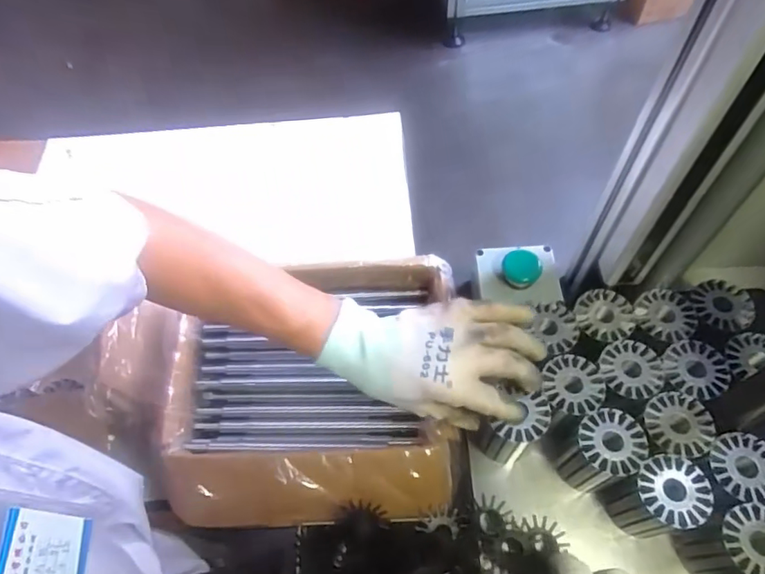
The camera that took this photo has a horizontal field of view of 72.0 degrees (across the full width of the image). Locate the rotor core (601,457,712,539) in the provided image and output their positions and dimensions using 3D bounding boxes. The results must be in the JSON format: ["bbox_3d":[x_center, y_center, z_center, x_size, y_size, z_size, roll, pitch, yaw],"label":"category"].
[{"bbox_3d":[0.221,0.173,0.428,0.055,0.075,0.049,-21,61,-8],"label":"rotor core"}]

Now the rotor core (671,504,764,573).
[{"bbox_3d":[0.271,0.202,0.407,0.052,0.076,0.050,-1,60,3],"label":"rotor core"}]

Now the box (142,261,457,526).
[{"bbox_3d":[-0.069,0.102,0.544,0.275,0.063,0.256,-3,60,2],"label":"box"}]

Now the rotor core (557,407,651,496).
[{"bbox_3d":[0.183,0.140,0.447,0.055,0.072,0.050,-2,60,3],"label":"rotor core"}]

